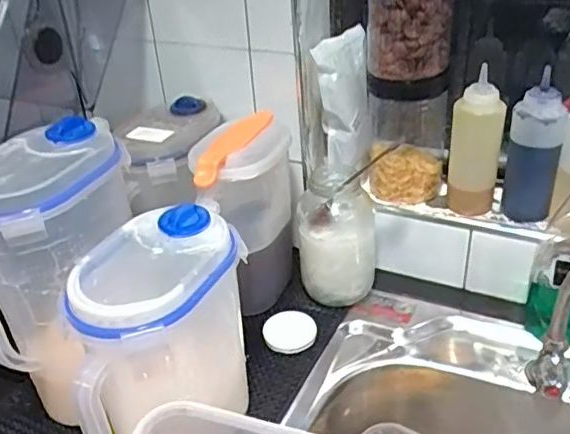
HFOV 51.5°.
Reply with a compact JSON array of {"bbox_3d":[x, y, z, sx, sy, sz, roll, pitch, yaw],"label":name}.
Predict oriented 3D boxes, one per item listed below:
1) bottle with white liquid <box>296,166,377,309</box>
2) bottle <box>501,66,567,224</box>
[{"bbox_3d":[0.065,0.022,0.765,0.098,0.159,0.094,-3,31,1],"label":"bottle with white liquid"},{"bbox_3d":[0.297,-0.076,0.706,0.052,0.179,0.045,1,32,9],"label":"bottle"}]

